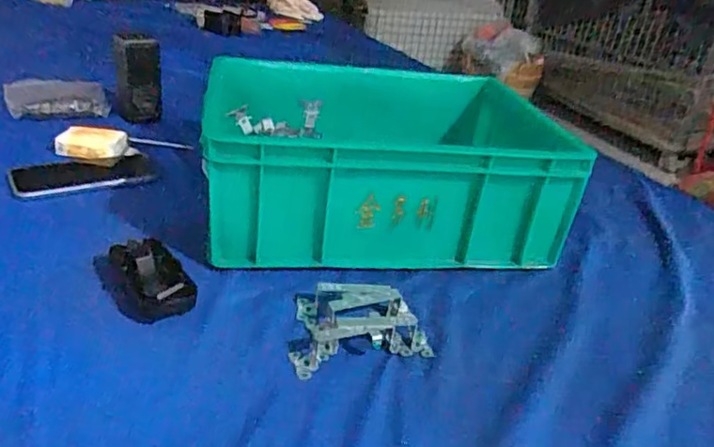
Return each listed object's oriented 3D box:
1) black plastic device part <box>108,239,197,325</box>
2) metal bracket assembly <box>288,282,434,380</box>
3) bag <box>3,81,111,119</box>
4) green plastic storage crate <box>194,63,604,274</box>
[{"bbox_3d":[-0.195,0.053,0.545,0.059,0.031,0.098,-17,37,-36],"label":"black plastic device part"},{"bbox_3d":[0.004,0.093,0.523,0.119,0.031,0.093,5,29,-4],"label":"metal bracket assembly"},{"bbox_3d":[-0.480,-0.200,0.934,0.145,0.031,0.113,-9,33,-26],"label":"bag"},{"bbox_3d":[0.029,-0.083,0.729,0.403,0.149,0.310,0,30,-12],"label":"green plastic storage crate"}]

